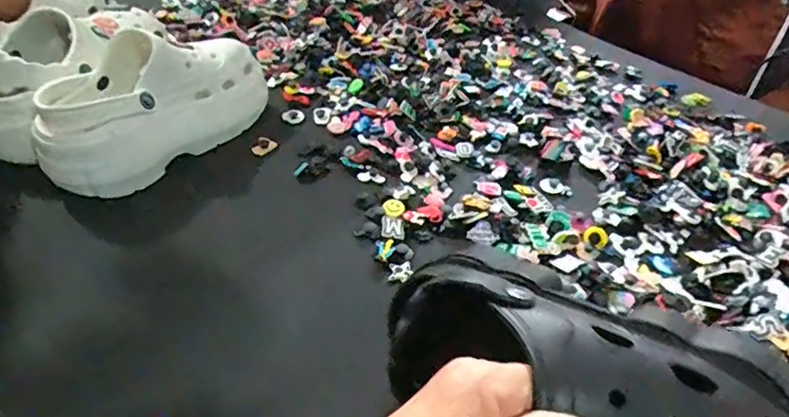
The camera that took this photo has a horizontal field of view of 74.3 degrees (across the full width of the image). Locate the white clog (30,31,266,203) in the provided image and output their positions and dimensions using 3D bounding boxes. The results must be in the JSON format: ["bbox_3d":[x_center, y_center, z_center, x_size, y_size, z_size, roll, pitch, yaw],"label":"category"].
[{"bbox_3d":[-0.243,-0.117,0.523,0.105,0.101,0.224,23,44,19],"label":"white clog"}]

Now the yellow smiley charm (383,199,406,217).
[{"bbox_3d":[0.000,-0.001,0.504,0.020,0.004,0.023,6,41,0],"label":"yellow smiley charm"}]

